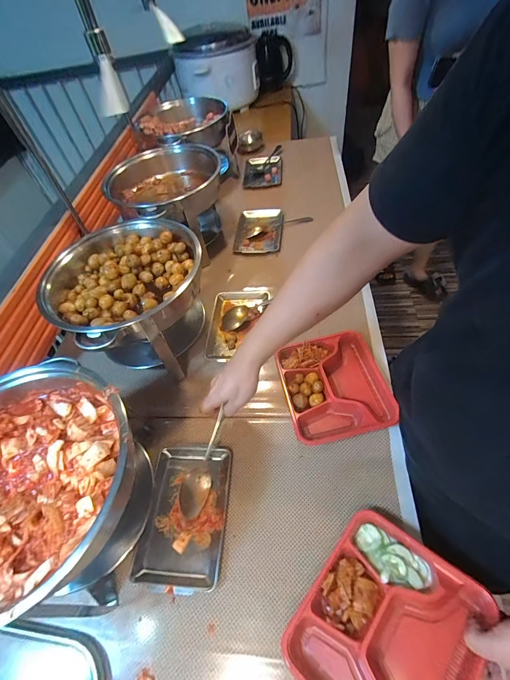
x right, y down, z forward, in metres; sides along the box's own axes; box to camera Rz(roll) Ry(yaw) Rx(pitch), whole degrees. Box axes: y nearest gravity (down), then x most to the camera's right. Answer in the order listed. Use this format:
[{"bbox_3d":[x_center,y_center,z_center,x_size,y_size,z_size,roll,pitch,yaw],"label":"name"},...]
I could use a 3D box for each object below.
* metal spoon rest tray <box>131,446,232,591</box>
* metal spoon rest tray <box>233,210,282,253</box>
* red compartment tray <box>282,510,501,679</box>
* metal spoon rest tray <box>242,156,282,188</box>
[{"bbox_3d":[-0.118,0.285,0.547,0.138,0.015,0.207,3,55,4],"label":"metal spoon rest tray"},{"bbox_3d":[0.015,-0.336,0.996,0.134,0.020,0.205,3,56,11],"label":"metal spoon rest tray"},{"bbox_3d":[0.165,0.365,0.409,0.183,0.034,0.223,28,66,35],"label":"red compartment tray"},{"bbox_3d":[0.031,-0.637,1.223,0.138,0.023,0.200,-1,55,8],"label":"metal spoon rest tray"}]

